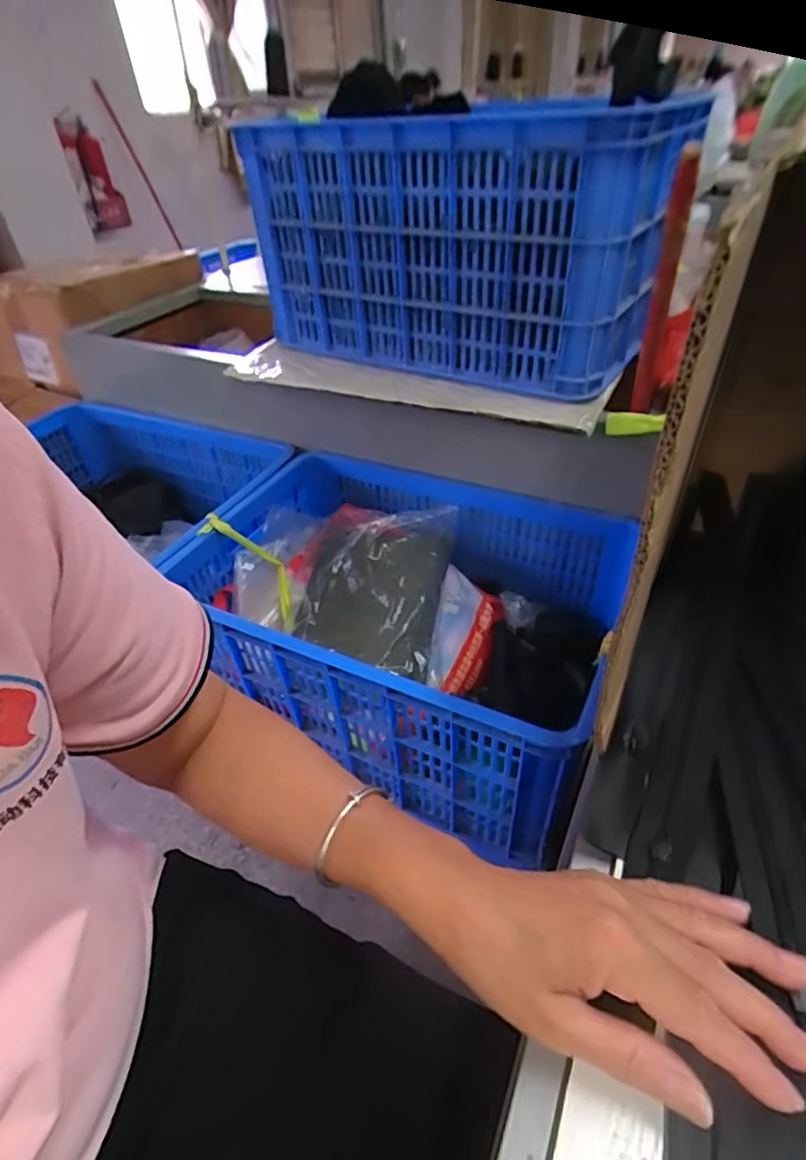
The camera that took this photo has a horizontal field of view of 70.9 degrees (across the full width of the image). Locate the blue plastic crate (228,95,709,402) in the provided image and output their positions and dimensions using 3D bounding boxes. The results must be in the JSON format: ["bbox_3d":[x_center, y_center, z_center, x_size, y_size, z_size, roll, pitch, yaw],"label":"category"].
[{"bbox_3d":[0.073,-0.511,0.862,0.591,0.329,0.310,18,49,24],"label":"blue plastic crate"}]

